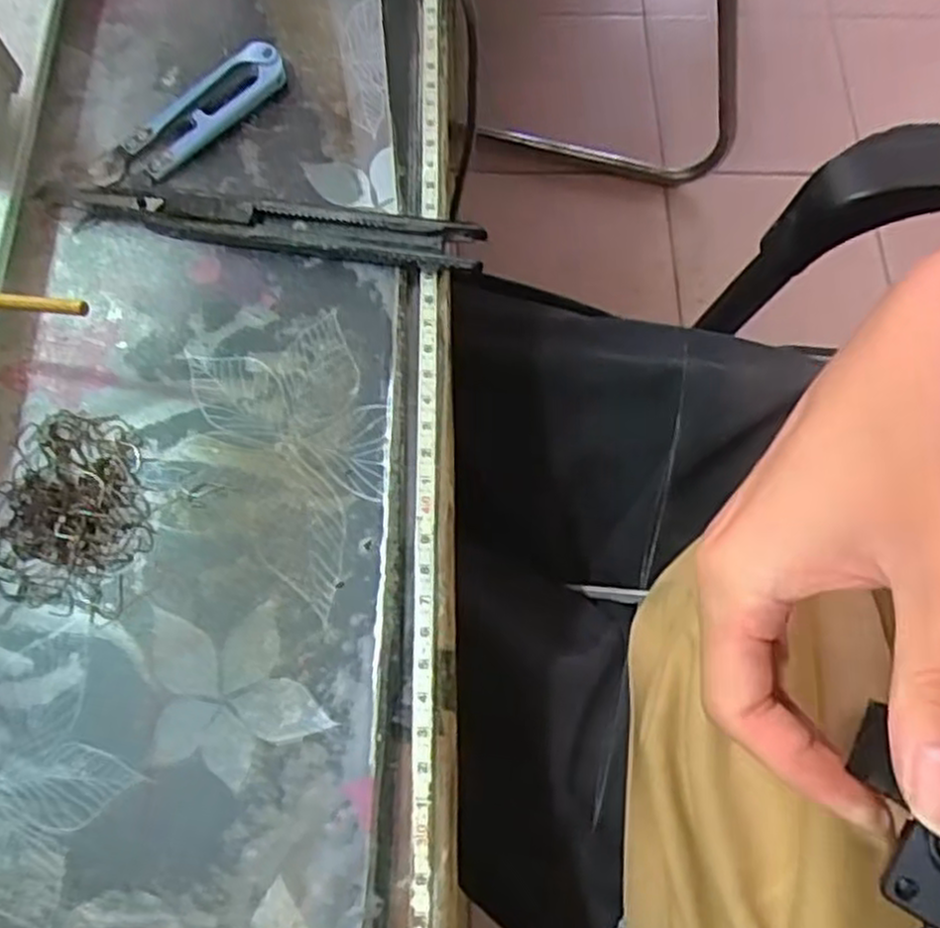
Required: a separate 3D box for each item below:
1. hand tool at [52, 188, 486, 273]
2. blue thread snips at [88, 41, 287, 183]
[{"bbox_3d":[-0.071,-0.087,0.279,0.147,0.012,0.017,8,72,0],"label":"hand tool"},{"bbox_3d":[-0.106,-0.132,0.289,0.083,0.012,0.024,-42,78,-14],"label":"blue thread snips"}]

